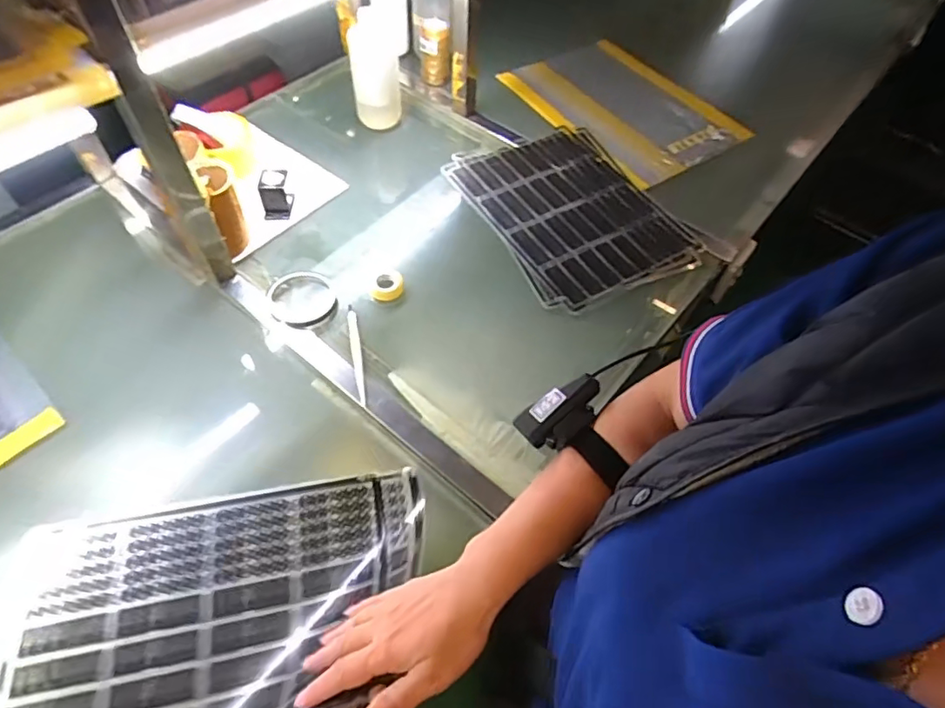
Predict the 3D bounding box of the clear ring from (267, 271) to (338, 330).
[{"bbox_3d":[-0.216,-0.068,0.704,0.082,0.014,0.093,-14,58,-12],"label":"clear ring"}]

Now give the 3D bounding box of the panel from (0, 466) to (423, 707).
[{"bbox_3d":[-0.221,0.226,0.467,0.359,0.086,0.242,-7,58,-9],"label":"panel"}]

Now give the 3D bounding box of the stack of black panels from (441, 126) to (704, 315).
[{"bbox_3d":[0.146,-0.220,0.830,0.264,0.012,0.345,-22,60,-17],"label":"stack of black panels"}]

